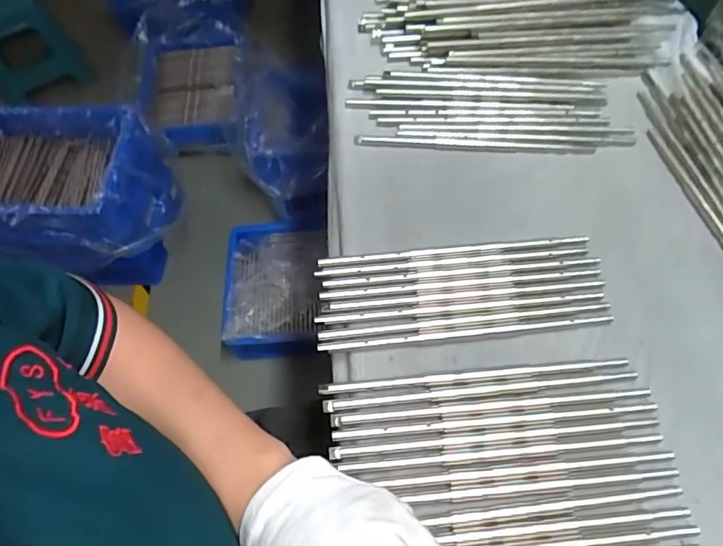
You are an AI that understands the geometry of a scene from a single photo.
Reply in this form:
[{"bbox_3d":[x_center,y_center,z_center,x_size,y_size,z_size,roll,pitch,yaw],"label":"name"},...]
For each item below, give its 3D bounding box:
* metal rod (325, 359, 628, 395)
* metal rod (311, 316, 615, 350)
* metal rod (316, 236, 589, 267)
[{"bbox_3d":[0.077,0.070,0.348,0.209,0.007,0.008,-6,60,0],"label":"metal rod"},{"bbox_3d":[0.075,0.043,0.366,0.210,0.009,0.008,-6,60,0],"label":"metal rod"},{"bbox_3d":[0.073,-0.017,0.402,0.212,0.004,0.008,-5,60,1],"label":"metal rod"}]

